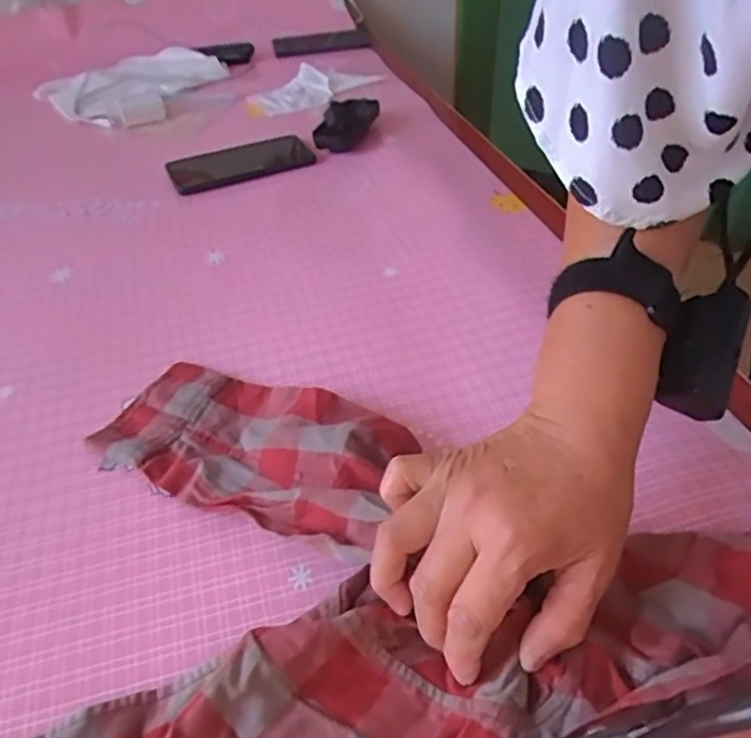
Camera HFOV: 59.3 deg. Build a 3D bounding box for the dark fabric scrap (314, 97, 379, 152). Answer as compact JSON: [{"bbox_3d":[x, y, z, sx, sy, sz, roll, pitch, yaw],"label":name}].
[{"bbox_3d":[-0.035,-0.294,0.796,0.048,0.038,0.117,21,46,25],"label":"dark fabric scrap"}]

